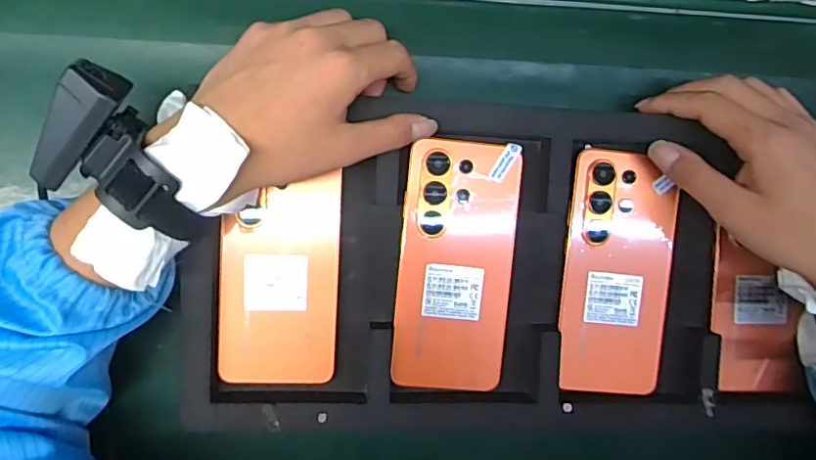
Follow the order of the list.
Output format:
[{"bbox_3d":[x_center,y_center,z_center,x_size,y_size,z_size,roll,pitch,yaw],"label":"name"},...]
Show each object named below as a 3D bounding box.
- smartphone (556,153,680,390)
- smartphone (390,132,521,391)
[{"bbox_3d":[0.149,0.031,0.390,0.076,0.005,0.167,4,93,-6],"label":"smartphone"},{"bbox_3d":[0.033,0.025,0.381,0.077,0.008,0.166,6,92,-6],"label":"smartphone"}]

